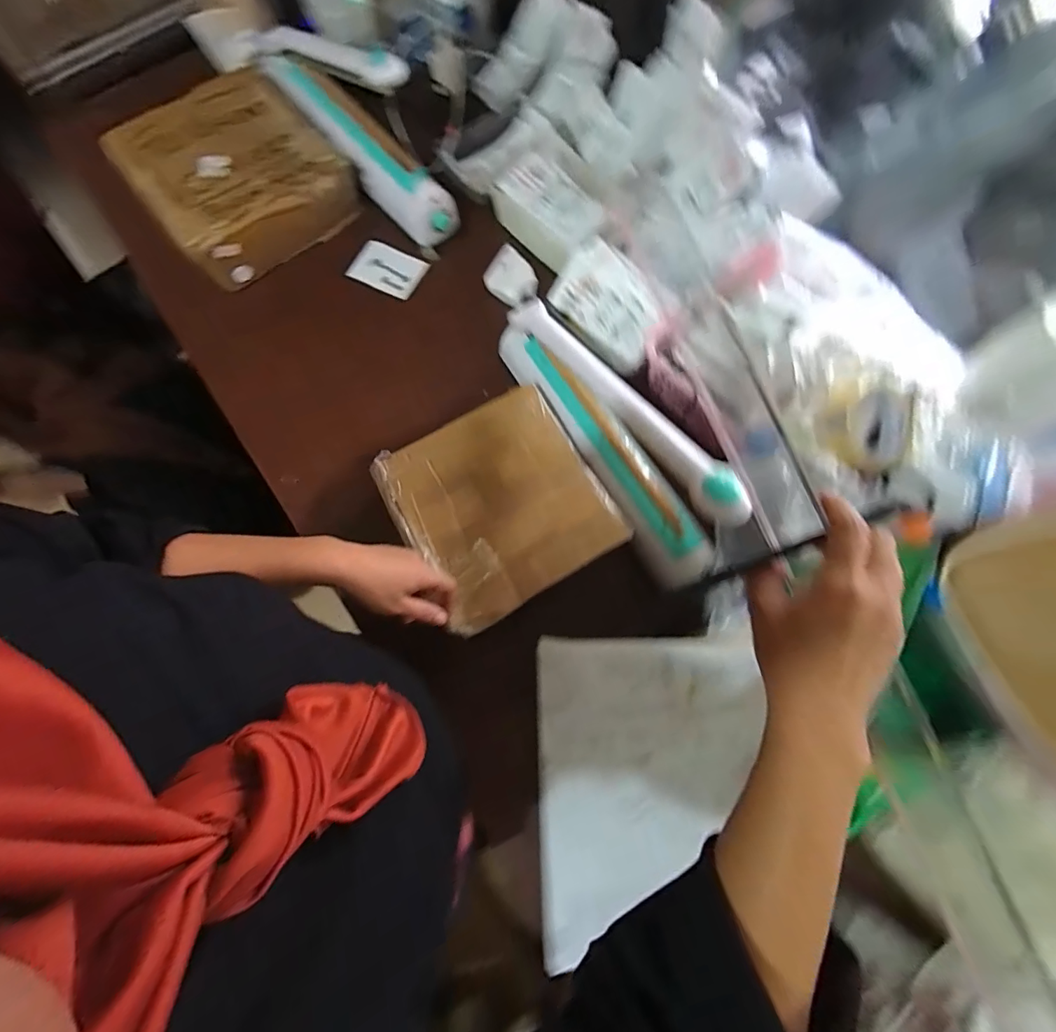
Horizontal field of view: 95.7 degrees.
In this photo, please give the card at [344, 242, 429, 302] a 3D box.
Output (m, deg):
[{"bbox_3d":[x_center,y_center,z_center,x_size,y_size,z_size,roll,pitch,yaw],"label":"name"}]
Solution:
[{"bbox_3d":[-0.220,-0.388,0.752,0.109,0.005,0.071,24,85,2],"label":"card"}]

